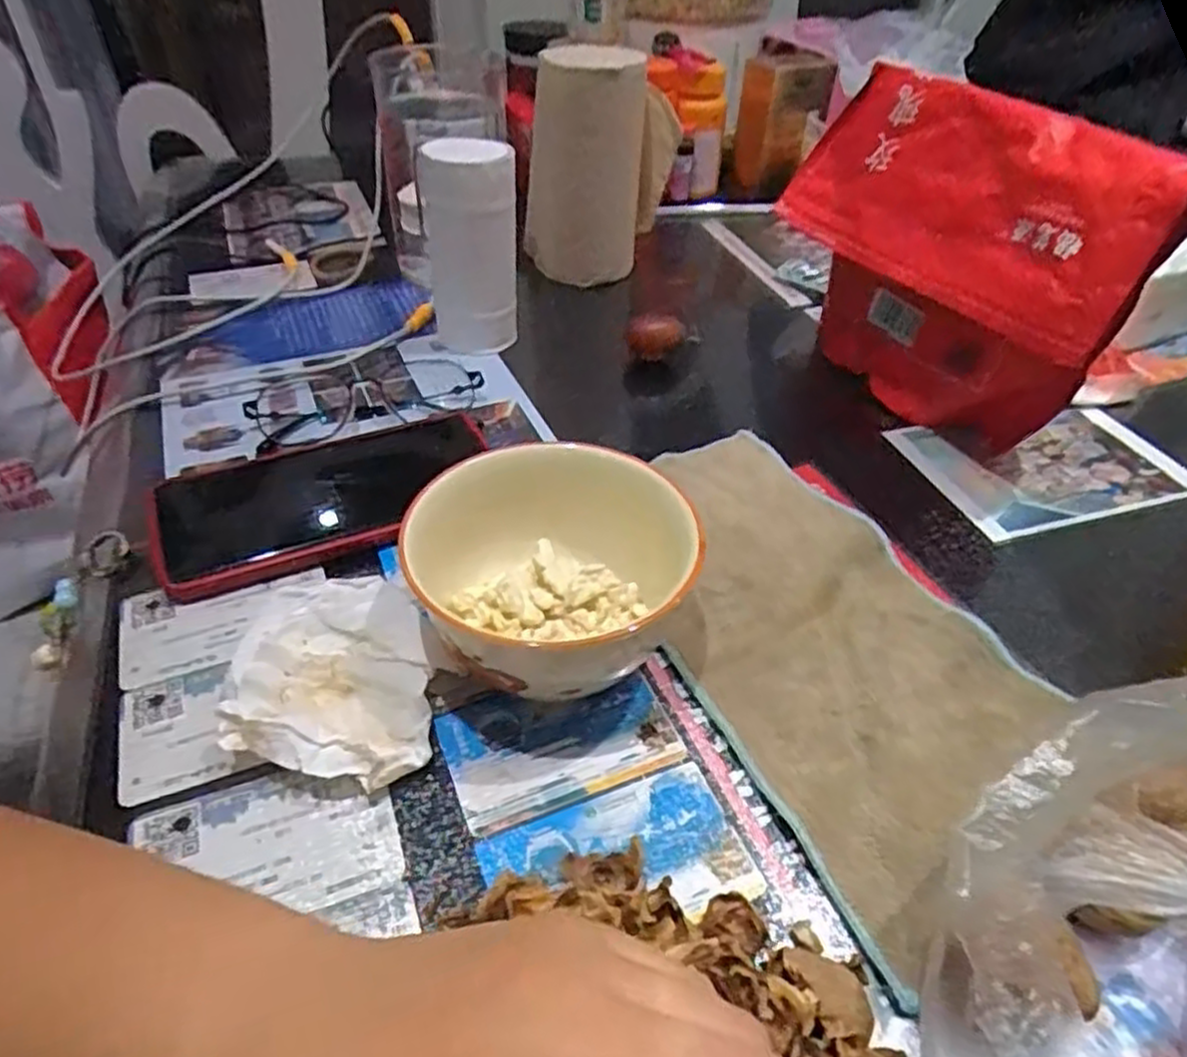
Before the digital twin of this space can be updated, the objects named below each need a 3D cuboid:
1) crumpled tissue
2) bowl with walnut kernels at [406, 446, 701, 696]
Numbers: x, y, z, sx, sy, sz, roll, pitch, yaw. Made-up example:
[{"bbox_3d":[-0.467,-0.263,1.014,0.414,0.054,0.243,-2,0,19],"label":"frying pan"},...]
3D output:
[{"bbox_3d":[-0.104,0.059,0.311,0.074,0.023,0.094,-5,42,-8],"label":"crumpled tissue"},{"bbox_3d":[-0.017,0.017,0.328,0.105,0.060,0.109,26,47,24],"label":"bowl with walnut kernels"}]

